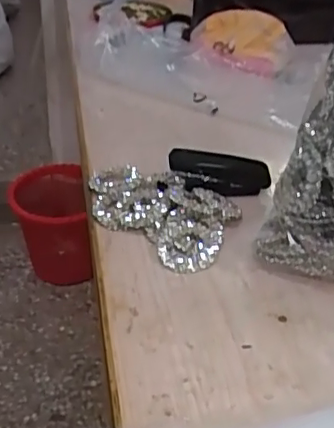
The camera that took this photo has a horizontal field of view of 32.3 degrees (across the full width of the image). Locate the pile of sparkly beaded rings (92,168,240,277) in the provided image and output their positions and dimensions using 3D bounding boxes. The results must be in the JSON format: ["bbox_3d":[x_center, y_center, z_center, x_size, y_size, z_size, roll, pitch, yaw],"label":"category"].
[{"bbox_3d":[-0.010,-0.008,0.594,0.165,0.028,0.111,23,40,27],"label":"pile of sparkly beaded rings"}]

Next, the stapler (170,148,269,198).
[{"bbox_3d":[0.056,-0.044,0.621,0.111,0.040,0.019,10,34,-10],"label":"stapler"}]

